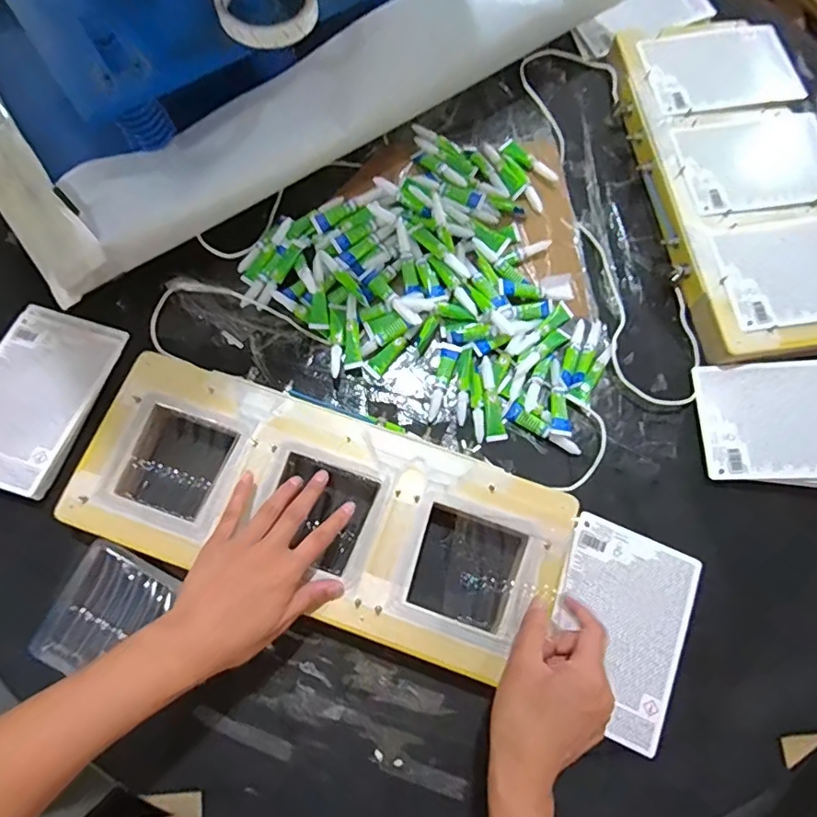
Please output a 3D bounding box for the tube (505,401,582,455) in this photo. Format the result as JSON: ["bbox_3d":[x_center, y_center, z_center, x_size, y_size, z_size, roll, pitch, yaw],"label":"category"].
[{"bbox_3d":[0.131,0.022,0.519,0.078,0.012,0.015,33,75,10],"label":"tube"}]

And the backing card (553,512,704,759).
[{"bbox_3d":[0.183,0.190,0.471,0.115,0.008,0.167,23,74,7],"label":"backing card"}]

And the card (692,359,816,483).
[{"bbox_3d":[0.368,0.010,0.509,0.168,0.004,0.116,-3,71,10],"label":"card"}]

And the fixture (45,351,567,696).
[{"bbox_3d":[-0.078,0.087,0.474,0.423,0.030,0.170,18,73,5],"label":"fixture"}]

